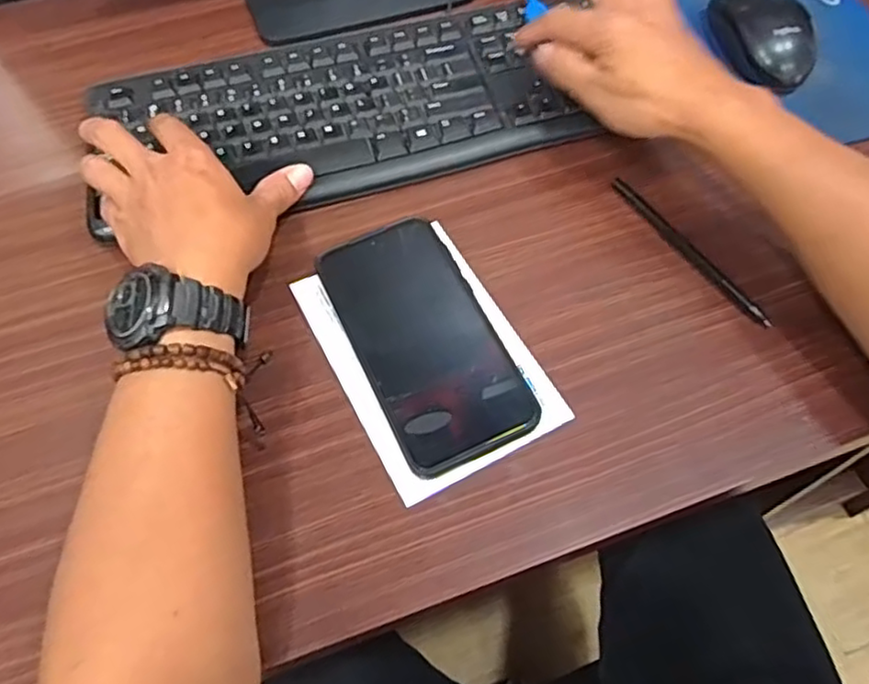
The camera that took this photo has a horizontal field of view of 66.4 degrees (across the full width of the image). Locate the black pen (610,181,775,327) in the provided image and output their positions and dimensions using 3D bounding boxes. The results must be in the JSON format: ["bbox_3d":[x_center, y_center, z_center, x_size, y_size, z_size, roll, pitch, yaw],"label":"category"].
[{"bbox_3d":[0.162,-0.060,0.428,0.009,0.008,0.137,-32,65,-16],"label":"black pen"}]

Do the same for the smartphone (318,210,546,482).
[{"bbox_3d":[-0.007,-0.003,0.399,0.079,0.013,0.160,-22,63,-11],"label":"smartphone"}]

